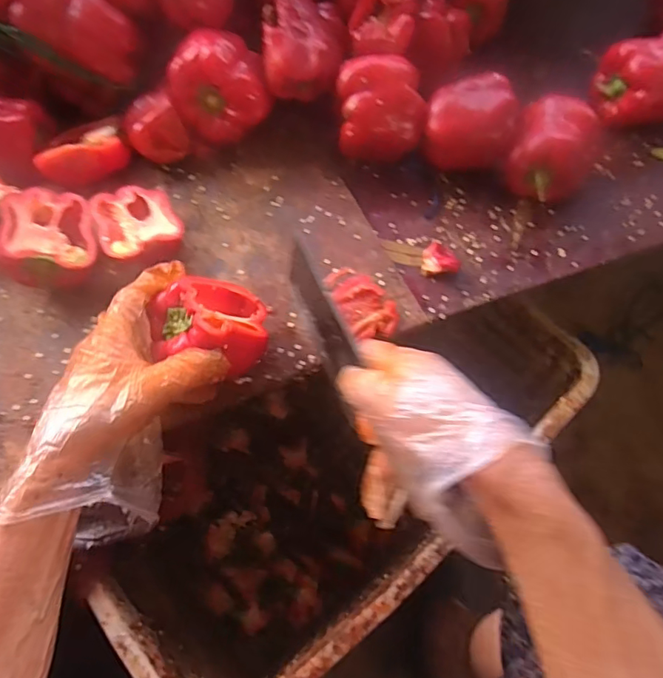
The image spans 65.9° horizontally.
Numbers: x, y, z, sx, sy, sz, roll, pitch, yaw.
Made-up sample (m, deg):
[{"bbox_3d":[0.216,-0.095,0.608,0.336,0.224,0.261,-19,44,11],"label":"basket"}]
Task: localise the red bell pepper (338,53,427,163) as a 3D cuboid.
[{"bbox_3d":[0.050,-0.229,0.531,0.087,0.090,0.075,0,64,-1],"label":"red bell pepper"}]

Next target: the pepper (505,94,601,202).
[{"bbox_3d":[0.228,-0.193,0.530,0.083,0.070,0.099,16,65,7],"label":"pepper"}]

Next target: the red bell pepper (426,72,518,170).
[{"bbox_3d":[0.138,-0.214,0.531,0.089,0.079,0.074,-1,64,-1],"label":"red bell pepper"}]

